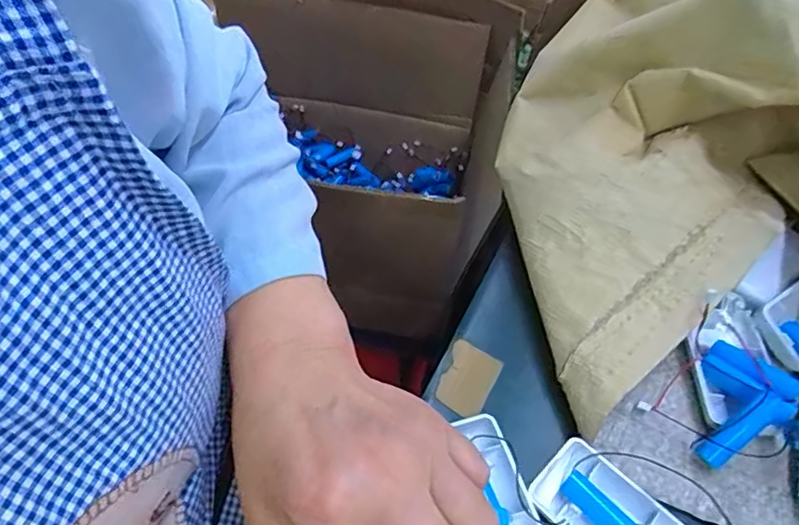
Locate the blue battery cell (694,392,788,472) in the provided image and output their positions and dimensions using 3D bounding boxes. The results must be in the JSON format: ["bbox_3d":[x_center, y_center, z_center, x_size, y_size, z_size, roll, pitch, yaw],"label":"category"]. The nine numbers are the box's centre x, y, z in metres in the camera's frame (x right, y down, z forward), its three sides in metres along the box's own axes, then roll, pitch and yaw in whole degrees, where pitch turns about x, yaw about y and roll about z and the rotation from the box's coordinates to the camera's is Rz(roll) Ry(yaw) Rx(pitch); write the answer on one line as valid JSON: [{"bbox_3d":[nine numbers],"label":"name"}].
[{"bbox_3d":[0.181,0.089,0.288,0.052,0.018,0.013,-44,54,8],"label":"blue battery cell"}]

